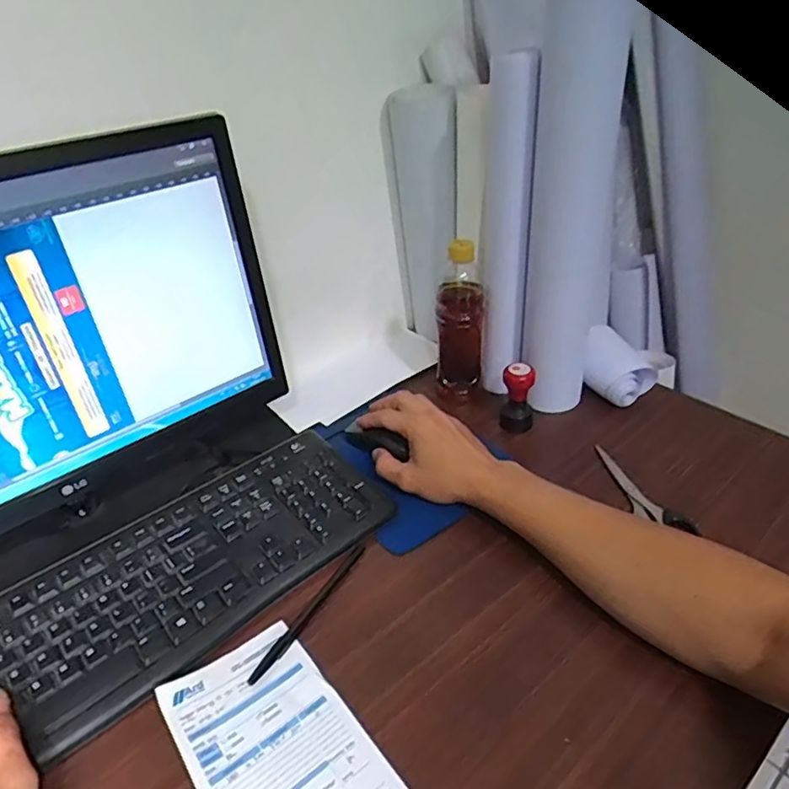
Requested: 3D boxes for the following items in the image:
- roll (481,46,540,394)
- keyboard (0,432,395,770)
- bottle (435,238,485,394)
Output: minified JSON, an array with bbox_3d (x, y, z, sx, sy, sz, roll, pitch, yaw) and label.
[{"bbox_3d":[0.120,-0.165,0.638,0.047,0.345,0.059,0,35,4],"label":"roll"},{"bbox_3d":[-0.204,0.162,0.492,0.427,0.021,0.159,-25,41,-28],"label":"keyboard"},{"bbox_3d":[0.078,-0.091,0.693,0.053,0.180,0.054,3,36,9],"label":"bottle"}]

